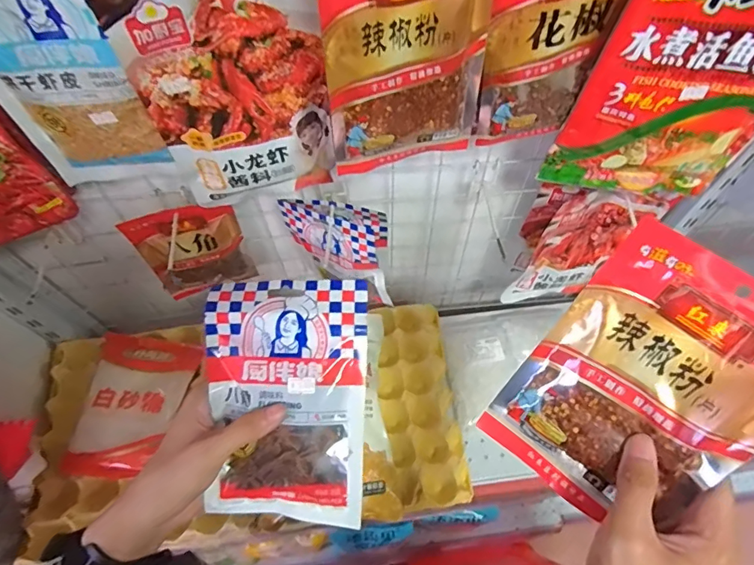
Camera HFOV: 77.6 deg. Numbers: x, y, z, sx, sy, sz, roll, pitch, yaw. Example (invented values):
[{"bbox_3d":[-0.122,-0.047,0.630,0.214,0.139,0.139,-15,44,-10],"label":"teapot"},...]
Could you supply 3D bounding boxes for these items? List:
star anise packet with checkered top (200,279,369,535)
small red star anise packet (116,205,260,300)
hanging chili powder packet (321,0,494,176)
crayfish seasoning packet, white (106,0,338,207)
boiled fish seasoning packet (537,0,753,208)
[{"bbox_3d":[-0.071,0.094,0.369,0.122,0.016,0.188,1,88,4],"label":"star anise packet with checkered top"},{"bbox_3d":[-0.234,-0.034,0.612,0.126,0.170,0.022,-16,63,-8],"label":"small red star anise packet"},{"bbox_3d":[0.023,-0.173,0.363,0.126,0.186,0.023,-15,52,-9],"label":"hanging chili powder packet"},{"bbox_3d":[-0.120,-0.161,0.420,0.154,0.201,0.024,-16,63,-8],"label":"crayfish seasoning packet, white"},{"bbox_3d":[0.274,-0.166,0.405,0.184,0.256,0.020,3,62,3],"label":"boiled fish seasoning packet"}]

